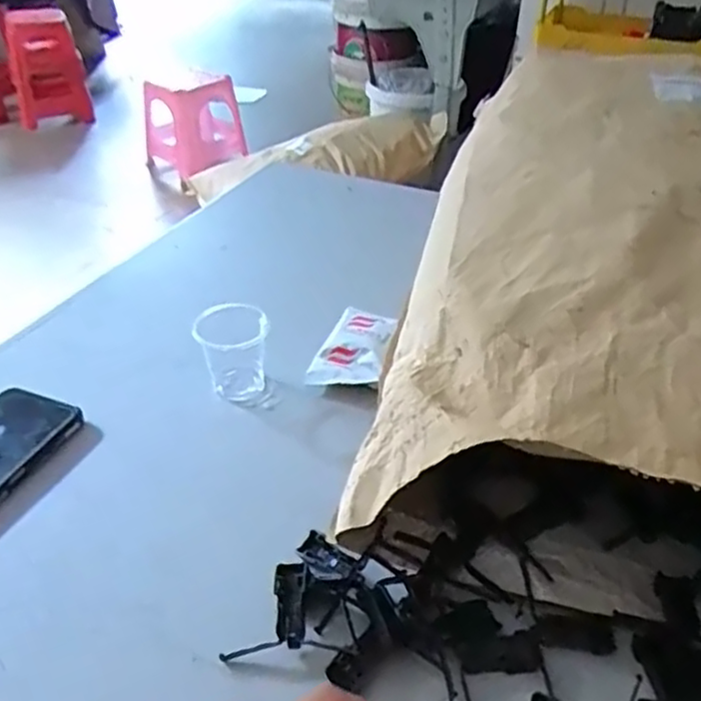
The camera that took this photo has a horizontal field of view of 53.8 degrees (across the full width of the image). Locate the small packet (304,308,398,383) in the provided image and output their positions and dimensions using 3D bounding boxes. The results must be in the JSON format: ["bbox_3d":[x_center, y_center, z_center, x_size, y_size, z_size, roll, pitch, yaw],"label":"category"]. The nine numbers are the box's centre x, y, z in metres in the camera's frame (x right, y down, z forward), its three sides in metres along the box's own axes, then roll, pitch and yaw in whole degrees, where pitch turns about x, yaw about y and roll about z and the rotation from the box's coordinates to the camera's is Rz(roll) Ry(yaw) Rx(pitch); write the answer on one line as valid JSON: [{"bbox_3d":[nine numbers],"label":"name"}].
[{"bbox_3d":[0.004,0.000,0.637,0.060,0.018,0.105,9,38,12],"label":"small packet"}]

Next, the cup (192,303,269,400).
[{"bbox_3d":[-0.100,0.003,0.595,0.060,0.075,0.051,-5,37,-8],"label":"cup"}]

